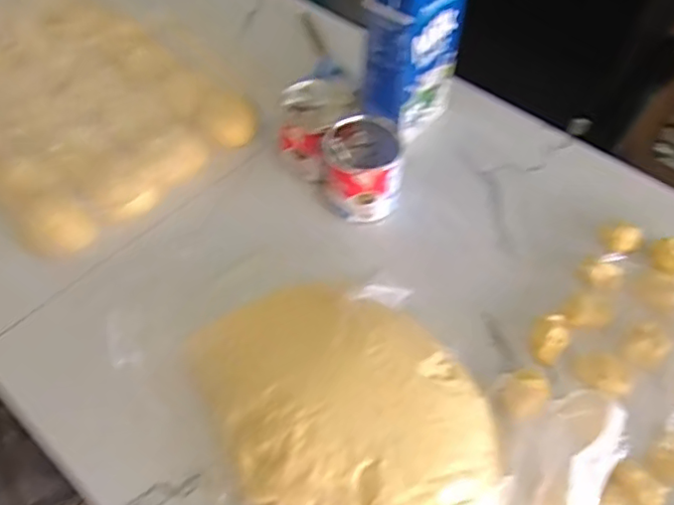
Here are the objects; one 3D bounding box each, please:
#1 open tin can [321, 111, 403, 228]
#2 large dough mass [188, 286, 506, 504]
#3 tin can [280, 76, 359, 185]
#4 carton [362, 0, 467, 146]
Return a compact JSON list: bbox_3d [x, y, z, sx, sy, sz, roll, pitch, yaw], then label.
[{"bbox_3d":[0.024,-0.081,0.593,0.078,0.082,0.071,4,53,2],"label":"open tin can"},{"bbox_3d":[0.004,0.119,0.458,0.270,0.061,0.175,20,55,14],"label":"large dough mass"},{"bbox_3d":[-0.019,-0.128,0.627,0.088,0.077,0.070,-33,60,-23],"label":"tin can"},{"bbox_3d":[0.074,-0.216,0.611,0.068,0.191,0.100,33,59,22],"label":"carton"}]

